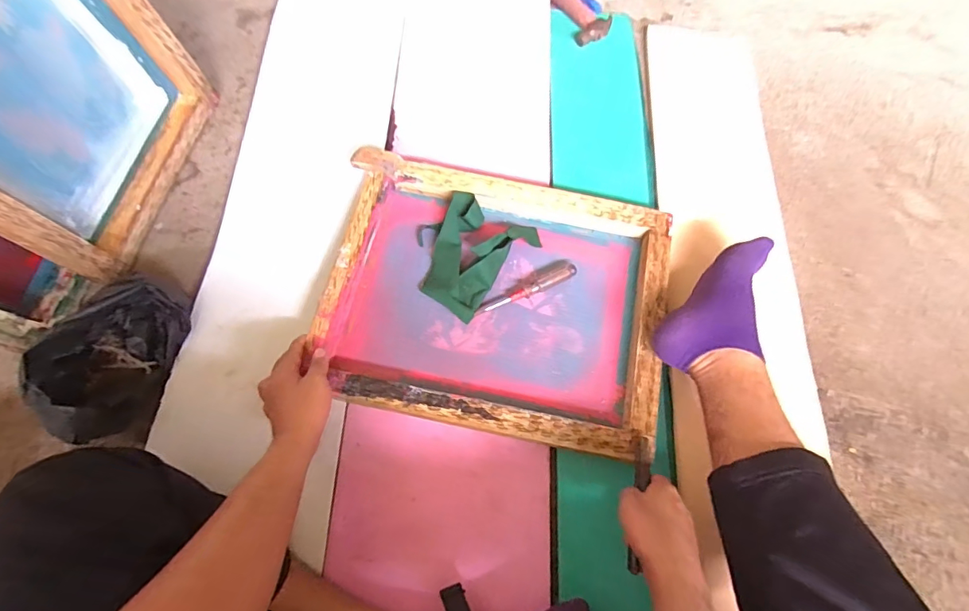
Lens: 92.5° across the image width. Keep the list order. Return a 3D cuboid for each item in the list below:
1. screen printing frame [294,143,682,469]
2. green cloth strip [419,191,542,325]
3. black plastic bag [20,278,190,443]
[{"bbox_3d":[0.017,-0.011,0.662,0.456,0.054,0.366,11,71,2],"label":"screen printing frame"},{"bbox_3d":[-0.028,-0.086,0.699,0.148,0.027,0.177,39,74,11],"label":"green cloth strip"},{"bbox_3d":[-0.468,0.064,0.579,0.103,0.103,0.185,14,71,3],"label":"black plastic bag"}]

